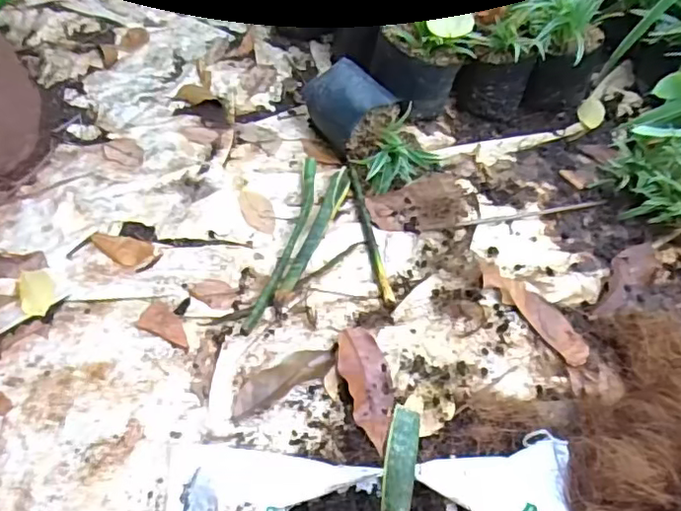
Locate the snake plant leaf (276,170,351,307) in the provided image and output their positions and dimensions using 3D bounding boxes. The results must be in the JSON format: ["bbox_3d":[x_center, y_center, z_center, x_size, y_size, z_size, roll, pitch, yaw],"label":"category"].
[{"bbox_3d":[-0.037,-0.032,0.831,0.027,0.021,0.245,18,60,11],"label":"snake plant leaf"}]

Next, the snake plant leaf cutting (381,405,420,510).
[{"bbox_3d":[0.054,0.208,0.538,0.029,0.009,0.135,8,58,2],"label":"snake plant leaf cutting"}]

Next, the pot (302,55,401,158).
[{"bbox_3d":[0.016,-0.227,0.930,0.112,0.093,0.143,-36,66,-21],"label":"pot"}]

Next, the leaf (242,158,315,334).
[{"bbox_3d":[-0.074,-0.021,0.822,0.030,0.022,0.296,12,59,8],"label":"leaf"}]

